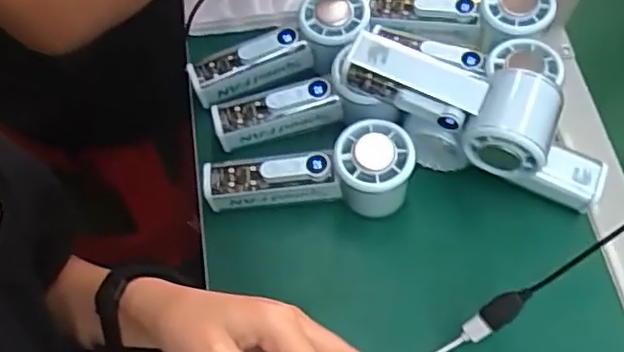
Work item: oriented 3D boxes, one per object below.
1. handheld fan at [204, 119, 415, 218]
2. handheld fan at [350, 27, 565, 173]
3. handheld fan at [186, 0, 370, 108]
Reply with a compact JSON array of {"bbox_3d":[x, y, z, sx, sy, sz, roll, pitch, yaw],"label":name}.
[{"bbox_3d":[0.000,0.001,0.467,0.153,0.051,0.056,-7,62,11],"label":"handheld fan"},{"bbox_3d":[0.098,-0.056,0.439,0.145,0.049,0.055,25,65,11],"label":"handheld fan"},{"bbox_3d":[-0.023,-0.099,0.506,0.149,0.041,0.060,-26,65,3],"label":"handheld fan"}]

